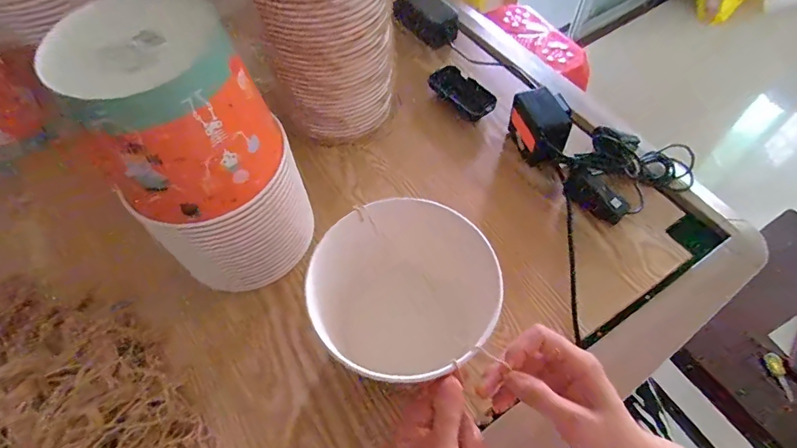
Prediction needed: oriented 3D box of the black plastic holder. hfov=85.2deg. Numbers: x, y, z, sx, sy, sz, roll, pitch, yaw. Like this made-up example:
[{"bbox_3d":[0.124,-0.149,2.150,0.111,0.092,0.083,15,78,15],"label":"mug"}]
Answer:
[{"bbox_3d":[0.096,-0.199,0.649,0.056,0.017,0.109,-38,63,-20],"label":"black plastic holder"}]

